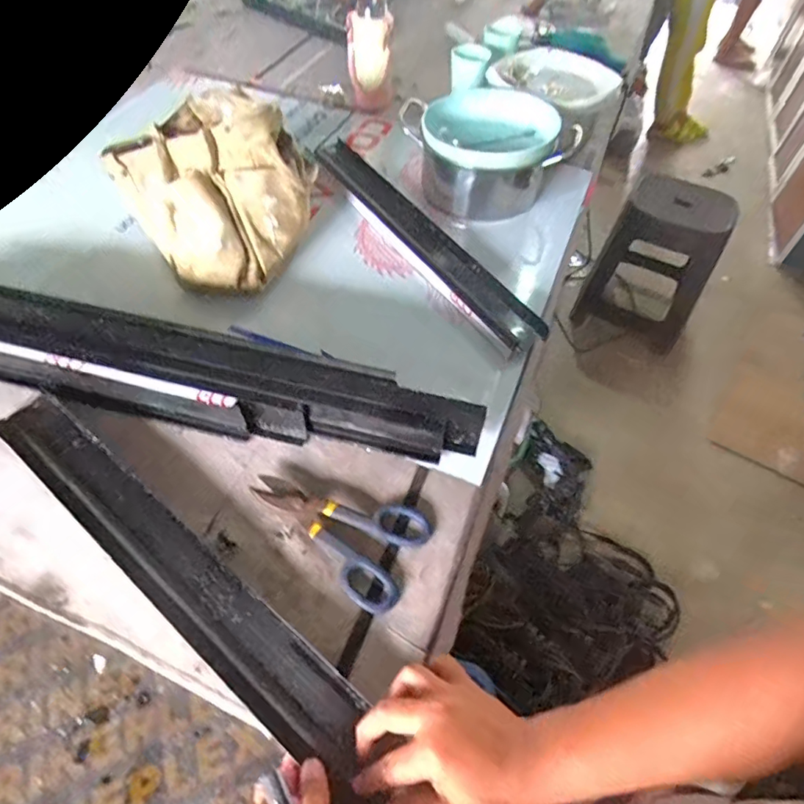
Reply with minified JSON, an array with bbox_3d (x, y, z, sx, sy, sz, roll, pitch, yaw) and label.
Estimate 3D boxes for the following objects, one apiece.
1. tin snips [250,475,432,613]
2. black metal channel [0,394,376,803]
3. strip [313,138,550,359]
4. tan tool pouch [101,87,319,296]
[{"bbox_3d":[-0.073,0.131,0.566,0.189,0.018,0.112,24,56,15],"label":"tin snips"},{"bbox_3d":[-0.230,0.159,0.527,0.555,0.018,0.069,35,62,21],"label":"black metal channel"},{"bbox_3d":[0.016,-0.277,0.851,0.083,0.023,0.565,-27,59,-20],"label":"strip"},{"bbox_3d":[-0.261,-0.317,0.776,0.251,0.186,0.287,-31,61,-23],"label":"tan tool pouch"}]

